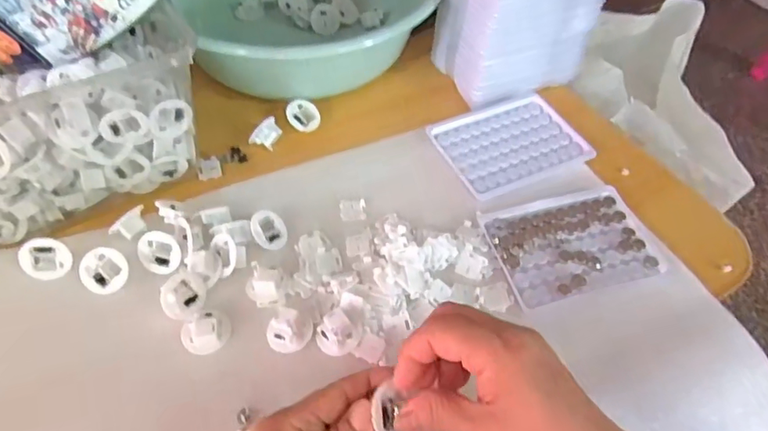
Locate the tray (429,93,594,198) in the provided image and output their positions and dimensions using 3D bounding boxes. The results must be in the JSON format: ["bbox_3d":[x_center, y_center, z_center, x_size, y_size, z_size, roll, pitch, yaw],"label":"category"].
[{"bbox_3d":[0.115,-0.070,0.505,0.128,0.011,0.107,-22,57,-18],"label":"tray"}]

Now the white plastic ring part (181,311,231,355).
[{"bbox_3d":[-0.123,0.081,0.371,0.033,0.016,0.029,-28,59,-21],"label":"white plastic ring part"}]

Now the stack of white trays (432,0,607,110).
[{"bbox_3d":[0.135,-0.205,0.526,0.136,0.125,0.099,-15,55,-13],"label":"stack of white trays"}]

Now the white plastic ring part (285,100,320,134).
[{"bbox_3d":[-0.077,-0.096,0.514,0.031,0.015,0.032,-10,54,-10],"label":"white plastic ring part"}]

